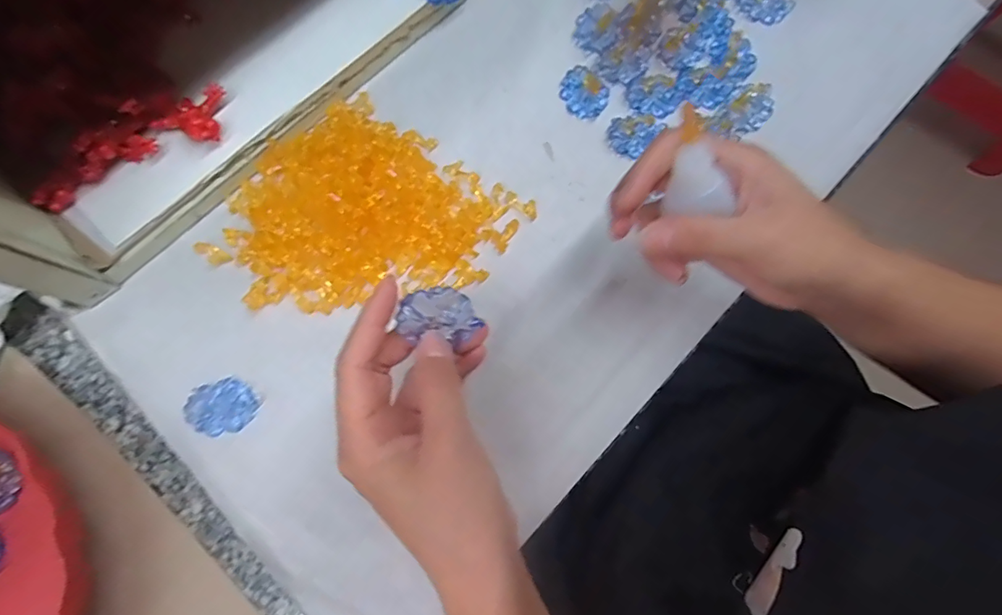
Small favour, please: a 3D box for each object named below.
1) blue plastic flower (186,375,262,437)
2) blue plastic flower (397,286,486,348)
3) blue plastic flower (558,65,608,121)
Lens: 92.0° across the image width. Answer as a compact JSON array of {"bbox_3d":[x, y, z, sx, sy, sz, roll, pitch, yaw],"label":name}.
[{"bbox_3d":[-0.161,0.057,0.279,0.035,0.010,0.030,-14,76,-2],"label":"blue plastic flower"},{"bbox_3d":[-0.029,0.003,0.223,0.034,0.012,0.029,-16,118,-4],"label":"blue plastic flower"},{"bbox_3d":[0.056,-0.147,0.327,0.029,0.007,0.036,-39,78,-8],"label":"blue plastic flower"}]

